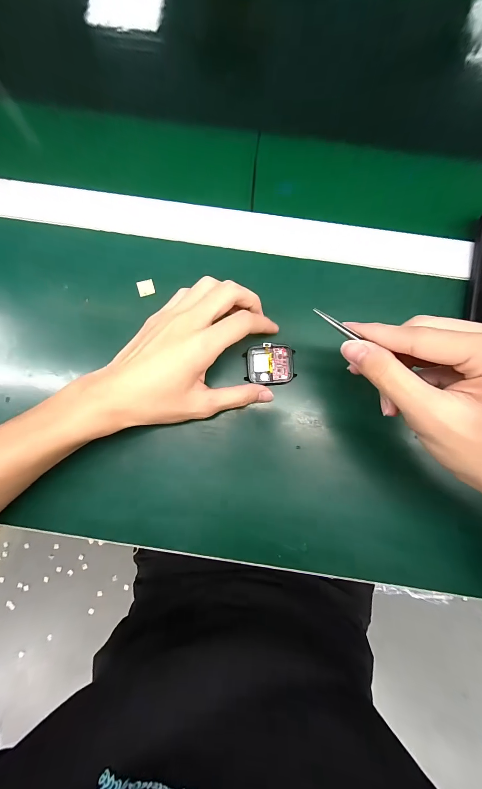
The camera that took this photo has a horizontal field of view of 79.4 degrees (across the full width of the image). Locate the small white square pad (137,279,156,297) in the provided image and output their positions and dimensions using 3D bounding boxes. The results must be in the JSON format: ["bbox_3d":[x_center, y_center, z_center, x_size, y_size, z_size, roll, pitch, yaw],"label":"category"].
[{"bbox_3d":[-0.095,-0.106,0.291,0.016,0.006,0.013,-20,84,-2],"label":"small white square pad"}]

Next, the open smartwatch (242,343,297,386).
[{"bbox_3d":[0.027,-0.028,0.274,0.046,0.007,0.037,-2,84,0],"label":"open smartwatch"}]

